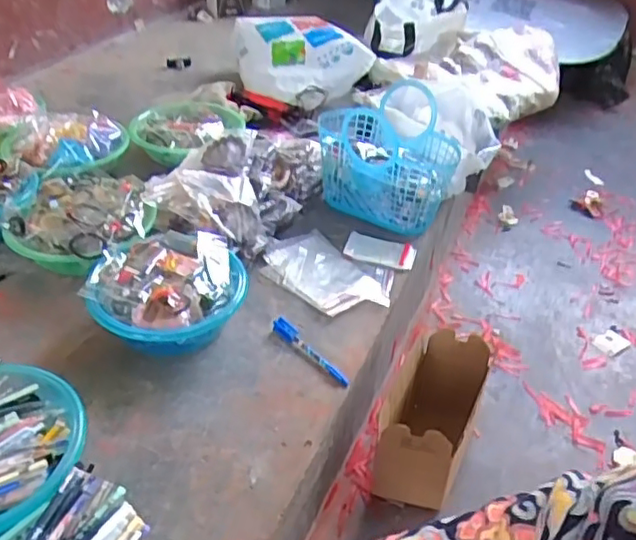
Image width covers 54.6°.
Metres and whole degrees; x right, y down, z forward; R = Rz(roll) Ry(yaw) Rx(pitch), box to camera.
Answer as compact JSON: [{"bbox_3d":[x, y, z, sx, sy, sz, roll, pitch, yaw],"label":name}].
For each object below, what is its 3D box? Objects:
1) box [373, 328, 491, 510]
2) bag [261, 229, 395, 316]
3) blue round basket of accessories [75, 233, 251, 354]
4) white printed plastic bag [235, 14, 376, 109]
[{"bbox_3d":[0.168,0.226,0.940,0.111,0.178,0.229,19,41,18],"label":"box"},{"bbox_3d":[0.016,0.000,1.046,0.217,0.014,0.154,26,44,25],"label":"bag"},{"bbox_3d":[-0.226,0.039,0.922,0.219,0.087,0.216,2,39,-2],"label":"blue round basket of accessories"},{"bbox_3d":[-0.069,-0.581,1.676,0.316,0.108,0.388,-29,49,-34],"label":"white printed plastic bag"}]

